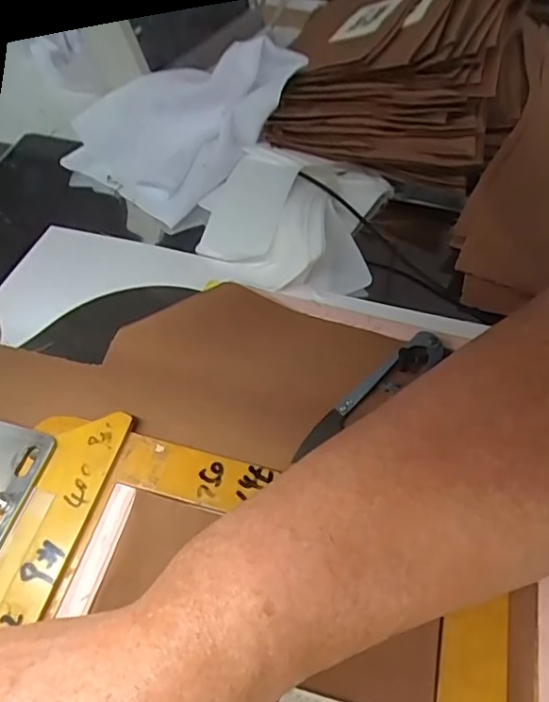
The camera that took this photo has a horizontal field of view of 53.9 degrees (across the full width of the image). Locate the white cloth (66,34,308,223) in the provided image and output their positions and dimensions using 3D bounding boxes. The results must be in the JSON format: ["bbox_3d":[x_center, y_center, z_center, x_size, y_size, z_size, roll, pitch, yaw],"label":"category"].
[{"bbox_3d":[-0.059,-0.168,0.374,0.106,0.058,0.149,31,61,20],"label":"white cloth"}]

